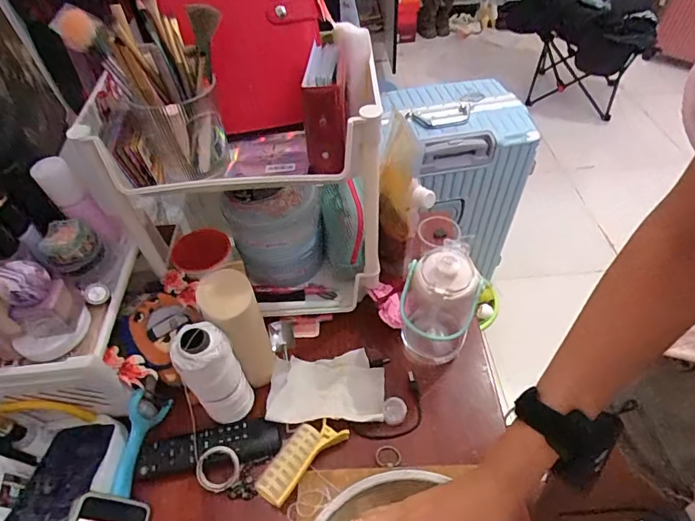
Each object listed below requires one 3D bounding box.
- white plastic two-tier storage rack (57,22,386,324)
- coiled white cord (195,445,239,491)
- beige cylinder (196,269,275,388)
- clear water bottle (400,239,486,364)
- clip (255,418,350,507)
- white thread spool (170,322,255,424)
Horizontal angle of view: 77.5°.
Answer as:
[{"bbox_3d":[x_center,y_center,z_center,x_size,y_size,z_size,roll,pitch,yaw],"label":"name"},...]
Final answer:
[{"bbox_3d":[-0.114,-0.074,0.547,0.291,0.340,0.152,-4,49,-1],"label":"white plastic two-tier storage rack"},{"bbox_3d":[-0.147,0.236,0.492,0.046,0.009,0.046,2,81,-10],"label":"coiled white cord"},{"bbox_3d":[-0.127,0.087,0.518,0.057,0.159,0.073,-24,52,-17],"label":"beige cylinder"},{"bbox_3d":[0.113,0.056,0.540,0.081,0.166,0.083,10,50,11],"label":"clear water bottle"},{"bbox_3d":[-0.054,0.220,0.489,0.042,0.029,0.108,35,59,28],"label":"clip"},{"bbox_3d":[-0.148,0.129,0.481,0.058,0.151,0.045,-29,54,-20],"label":"white thread spool"}]

